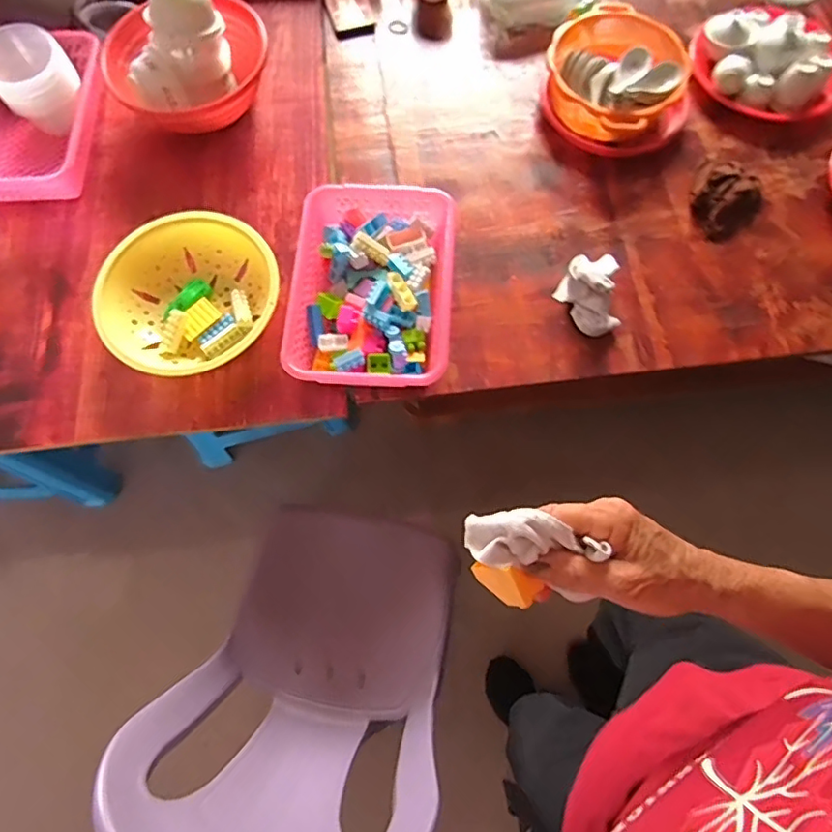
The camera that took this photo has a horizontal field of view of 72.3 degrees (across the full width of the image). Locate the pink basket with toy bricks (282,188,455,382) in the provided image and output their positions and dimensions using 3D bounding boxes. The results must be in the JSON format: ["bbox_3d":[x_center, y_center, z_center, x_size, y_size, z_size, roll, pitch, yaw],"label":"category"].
[{"bbox_3d":[-0.059,-0.181,0.810,0.223,0.077,0.312,4,72,3],"label":"pink basket with toy bricks"}]

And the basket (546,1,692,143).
[{"bbox_3d":[0.311,-0.550,0.913,0.225,0.081,0.243,-1,72,2],"label":"basket"}]

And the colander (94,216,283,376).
[{"bbox_3d":[-0.326,-0.174,0.820,0.244,0.068,0.213,-38,75,-10],"label":"colander"}]

